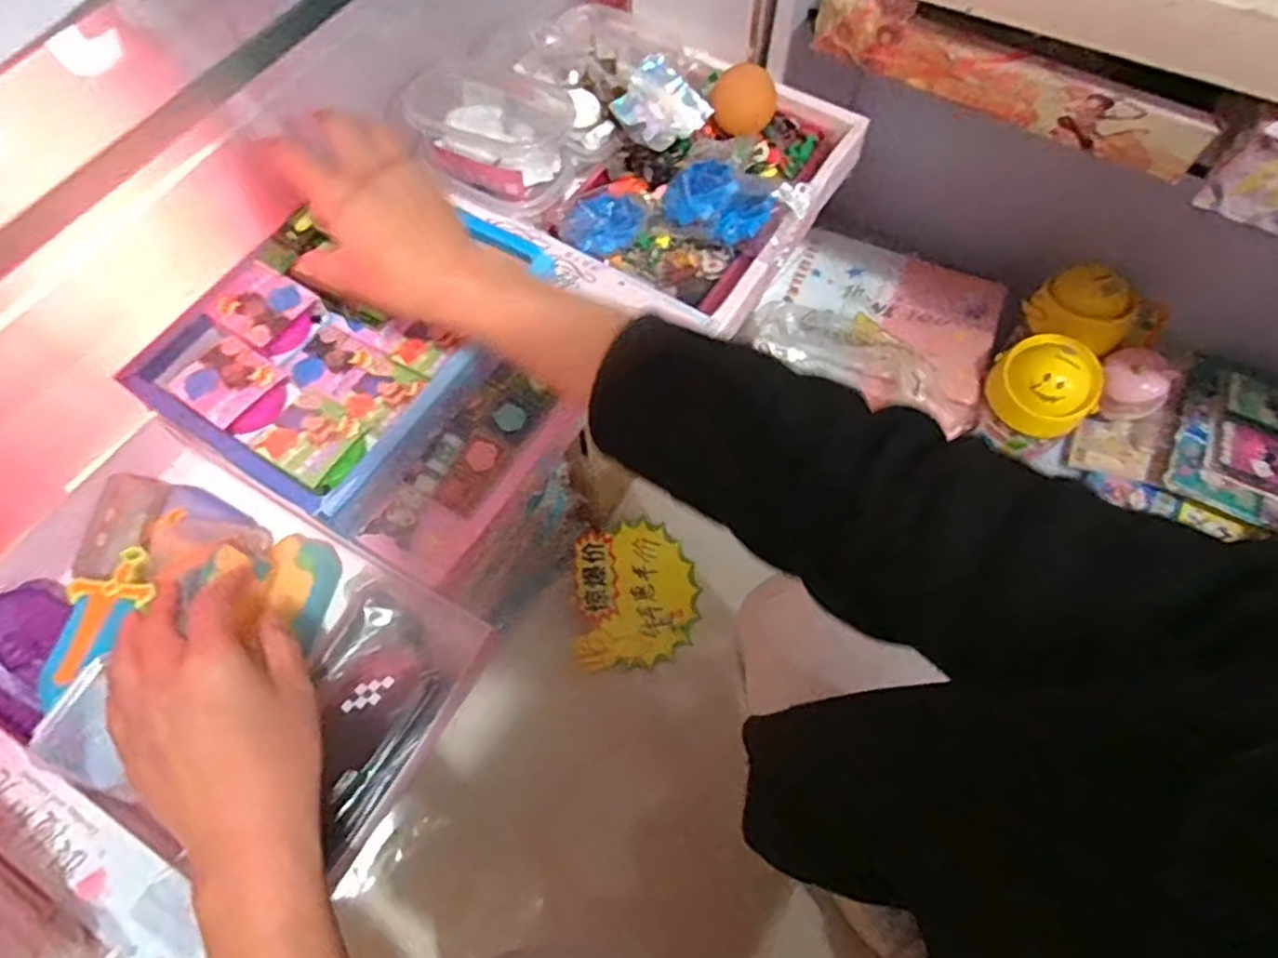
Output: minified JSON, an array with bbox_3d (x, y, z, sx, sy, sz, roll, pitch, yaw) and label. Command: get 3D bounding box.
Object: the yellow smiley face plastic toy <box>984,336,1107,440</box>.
[{"bbox_3d":[0.428,-0.096,0.770,0.089,0.068,0.104,-40,71,-18],"label":"yellow smiley face plastic toy"}]

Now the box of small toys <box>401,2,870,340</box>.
[{"bbox_3d":[-0.005,-0.259,0.573,0.297,0.079,0.288,30,67,13],"label":"box of small toys"}]

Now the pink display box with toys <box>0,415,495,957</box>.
[{"bbox_3d":[-0.259,0.111,0.420,0.287,0.063,0.218,29,67,13],"label":"pink display box with toys"}]

